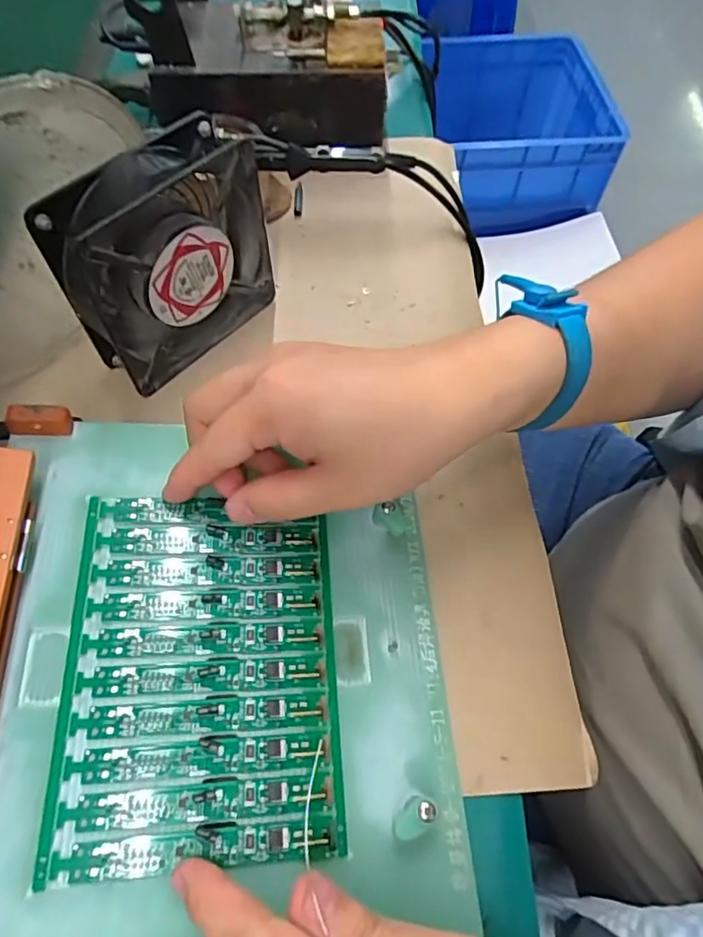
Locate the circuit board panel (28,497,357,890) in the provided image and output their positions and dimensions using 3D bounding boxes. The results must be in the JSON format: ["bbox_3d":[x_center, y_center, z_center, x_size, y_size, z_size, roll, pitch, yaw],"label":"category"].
[{"bbox_3d":[-0.068,0.089,0.270,0.119,0.004,0.159,1,61,-11],"label":"circuit board panel"}]

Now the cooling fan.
[{"bbox_3d":[-0.108,-0.124,0.348,0.047,0.116,0.119,37,67,18],"label":"cooling fan"}]

